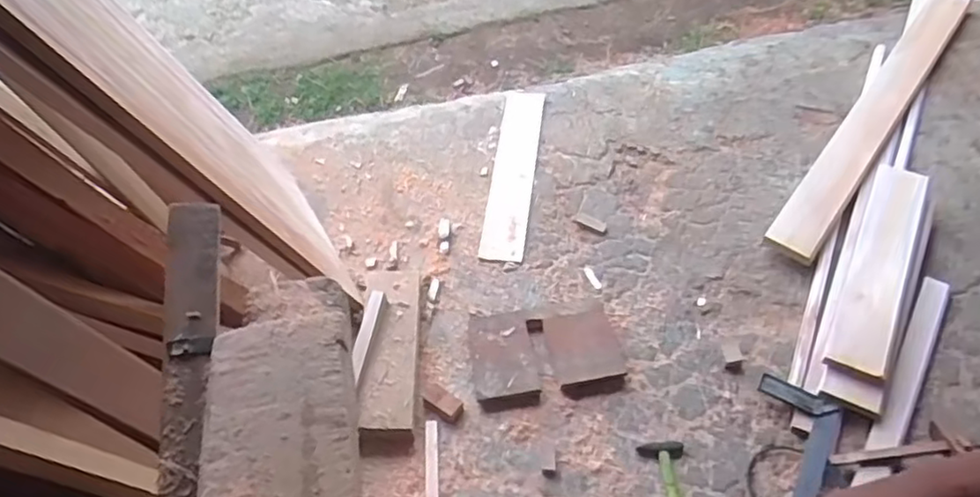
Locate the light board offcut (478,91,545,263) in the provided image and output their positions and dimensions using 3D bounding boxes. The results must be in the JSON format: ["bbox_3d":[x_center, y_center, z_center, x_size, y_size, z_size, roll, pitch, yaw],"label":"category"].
[{"bbox_3d":[0.064,-0.221,1.766,0.112,0.030,0.599,3,51,9],"label":"light board offcut"}]

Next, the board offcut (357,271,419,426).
[{"bbox_3d":[-0.213,0.201,1.417,0.118,0.033,0.391,6,55,-10],"label":"board offcut"}]

